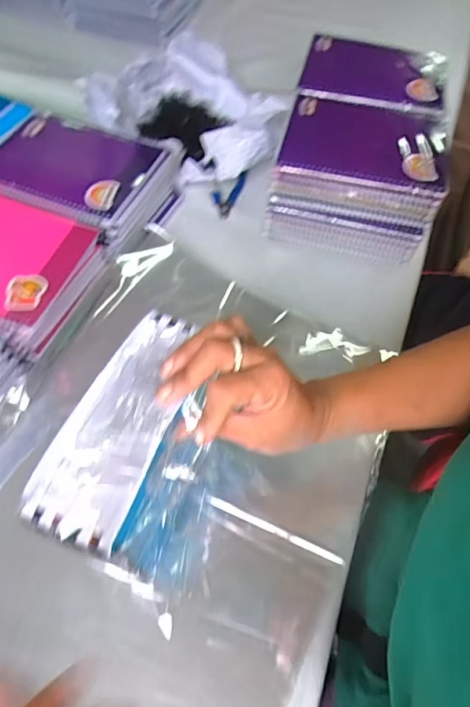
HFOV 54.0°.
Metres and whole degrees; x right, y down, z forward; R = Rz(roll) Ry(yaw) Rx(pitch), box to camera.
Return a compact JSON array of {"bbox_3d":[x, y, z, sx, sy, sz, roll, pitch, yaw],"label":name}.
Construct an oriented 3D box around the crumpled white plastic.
[{"bbox_3d":[-0.068,-0.364,0.701,0.287,0.089,0.208,25,61,11],"label":"crumpled white plastic"}]

